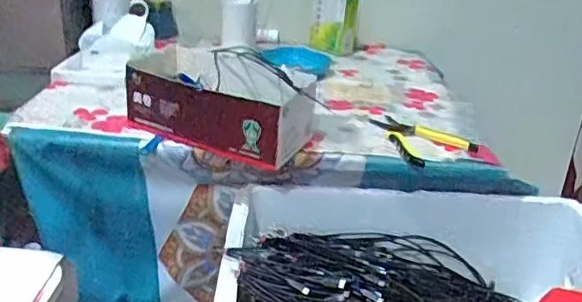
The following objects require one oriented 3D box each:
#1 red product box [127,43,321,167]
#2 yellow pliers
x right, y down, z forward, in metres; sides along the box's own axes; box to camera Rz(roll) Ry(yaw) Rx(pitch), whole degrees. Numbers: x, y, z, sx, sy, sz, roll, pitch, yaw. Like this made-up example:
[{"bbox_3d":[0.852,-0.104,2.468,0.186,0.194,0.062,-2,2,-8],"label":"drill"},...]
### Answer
[{"bbox_3d":[-0.112,-0.074,0.839,0.287,0.096,0.135,16,28,23],"label":"red product box"},{"bbox_3d":[0.195,-0.024,0.896,0.118,0.029,0.144,-7,28,-23],"label":"yellow pliers"}]

